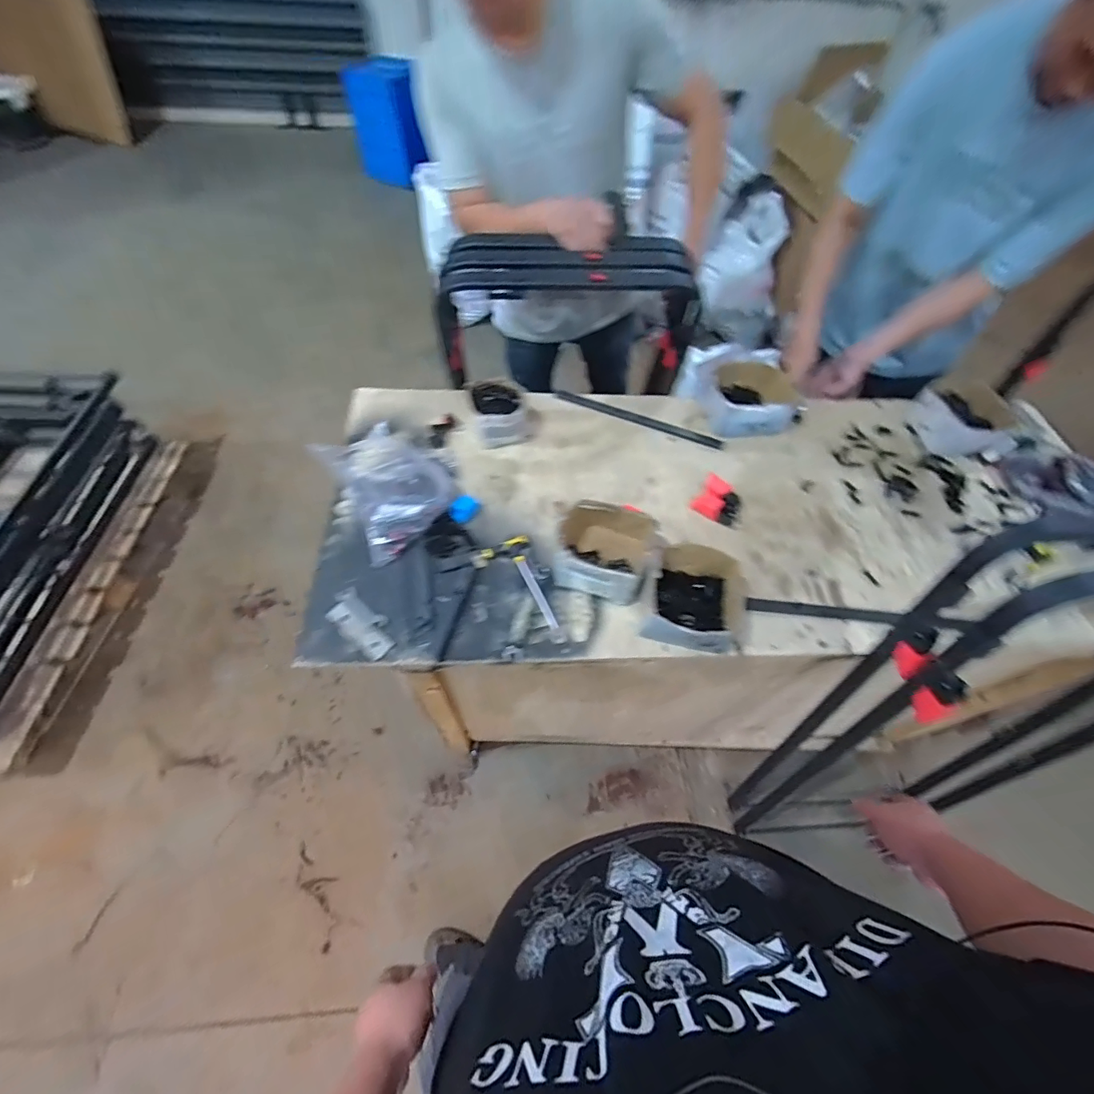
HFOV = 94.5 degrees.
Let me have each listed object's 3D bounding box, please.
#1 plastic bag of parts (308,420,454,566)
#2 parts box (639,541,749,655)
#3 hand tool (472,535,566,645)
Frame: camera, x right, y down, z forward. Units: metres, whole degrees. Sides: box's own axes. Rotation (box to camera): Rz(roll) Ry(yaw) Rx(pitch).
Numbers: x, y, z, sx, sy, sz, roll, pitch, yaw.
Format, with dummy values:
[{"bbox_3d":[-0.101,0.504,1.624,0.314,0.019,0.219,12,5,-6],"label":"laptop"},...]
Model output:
[{"bbox_3d":[-0.275,-0.116,0.898,0.178,0.081,0.240,-27,63,-18],"label":"plastic bag of parts"},{"bbox_3d":[0.247,0.086,0.821,0.162,0.098,0.162,13,58,5],"label":"parts box"},{"bbox_3d":[-0.037,0.074,0.839,0.100,0.029,0.201,-23,61,-16],"label":"hand tool"}]

